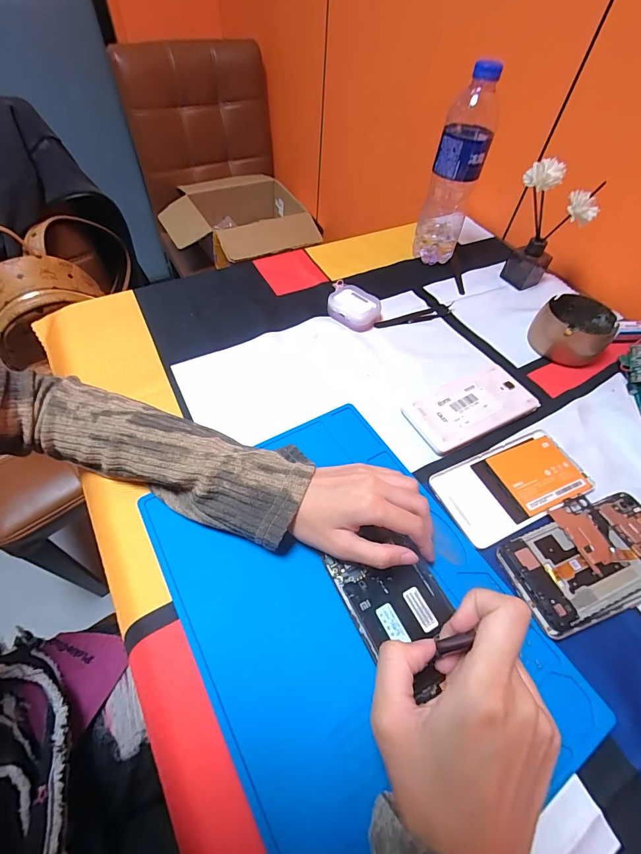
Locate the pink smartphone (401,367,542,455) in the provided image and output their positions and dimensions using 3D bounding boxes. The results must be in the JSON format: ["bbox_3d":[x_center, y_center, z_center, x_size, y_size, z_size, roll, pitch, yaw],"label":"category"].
[{"bbox_3d":[0.165,-0.020,0.409,0.140,0.012,0.068,-22,59,-18],"label":"pink smartphone"}]

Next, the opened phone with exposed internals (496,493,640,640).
[{"bbox_3d":[0.229,0.108,0.315,0.155,0.010,0.086,-13,56,-13],"label":"opened phone with exposed internals"}]

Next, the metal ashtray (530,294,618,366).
[{"bbox_3d":[0.320,-0.125,0.475,0.084,0.044,0.089,2,54,-3],"label":"metal ashtray"}]

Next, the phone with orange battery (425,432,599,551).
[{"bbox_3d":[0.185,0.053,0.358,0.149,0.004,0.076,-19,58,-17],"label":"phone with orange battery"}]

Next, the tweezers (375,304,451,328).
[{"bbox_3d":[0.126,-0.148,0.502,0.115,0.011,0.022,-20,58,-17],"label":"tweezers"}]

